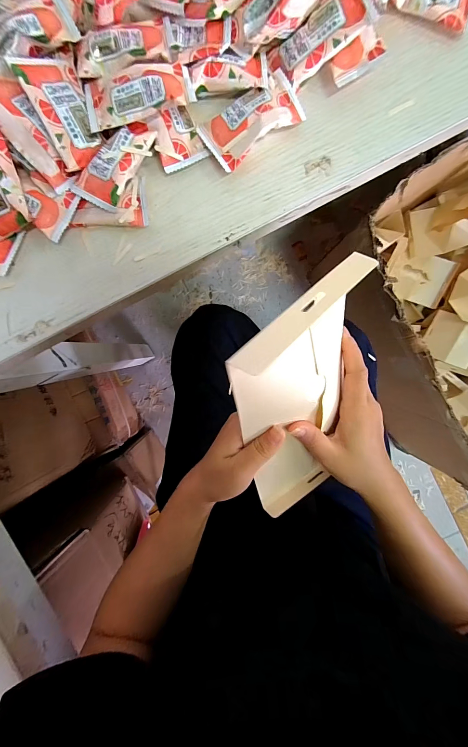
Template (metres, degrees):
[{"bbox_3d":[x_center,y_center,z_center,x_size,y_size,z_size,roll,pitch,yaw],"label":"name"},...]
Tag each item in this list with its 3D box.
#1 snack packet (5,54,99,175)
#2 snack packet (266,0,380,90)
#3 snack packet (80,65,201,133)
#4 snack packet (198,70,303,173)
[{"bbox_3d":[-0.118,-0.182,0.198,0.034,0.012,0.071,-25,94,1],"label":"snack packet"},{"bbox_3d":[0.060,-0.238,0.205,0.069,0.010,0.033,-25,98,22],"label":"snack packet"},{"bbox_3d":[-0.065,-0.192,0.199,0.075,0.015,0.036,-11,94,0],"label":"snack packet"},{"bbox_3d":[0.014,-0.189,0.217,0.074,0.015,0.038,-35,93,1],"label":"snack packet"}]

